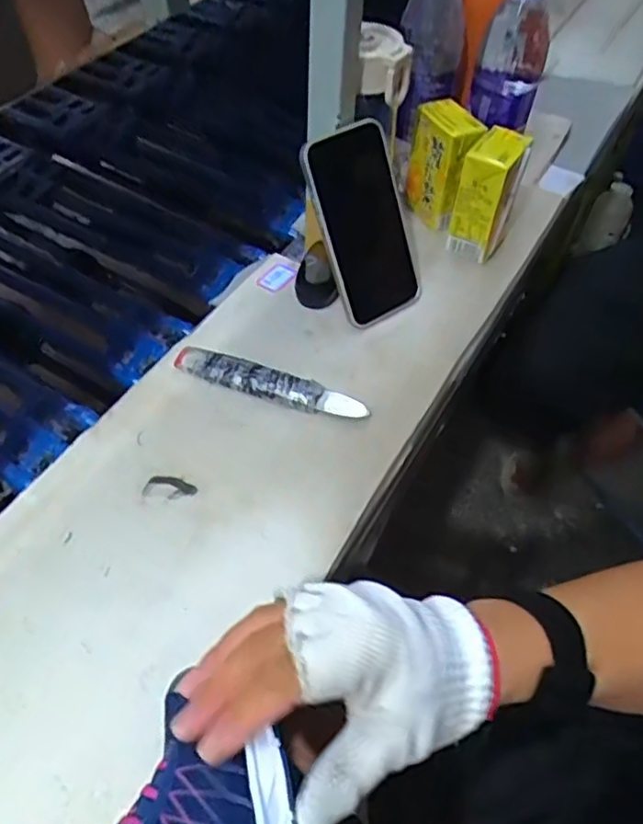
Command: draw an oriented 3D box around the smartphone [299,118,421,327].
[{"bbox_3d":[0.039,-0.163,0.571,0.083,0.160,0.018,-29,23,-21],"label":"smartphone"}]

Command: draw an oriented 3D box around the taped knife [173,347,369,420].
[{"bbox_3d":[-0.044,-0.024,0.538,0.164,0.018,0.028,20,54,12],"label":"taped knife"}]

